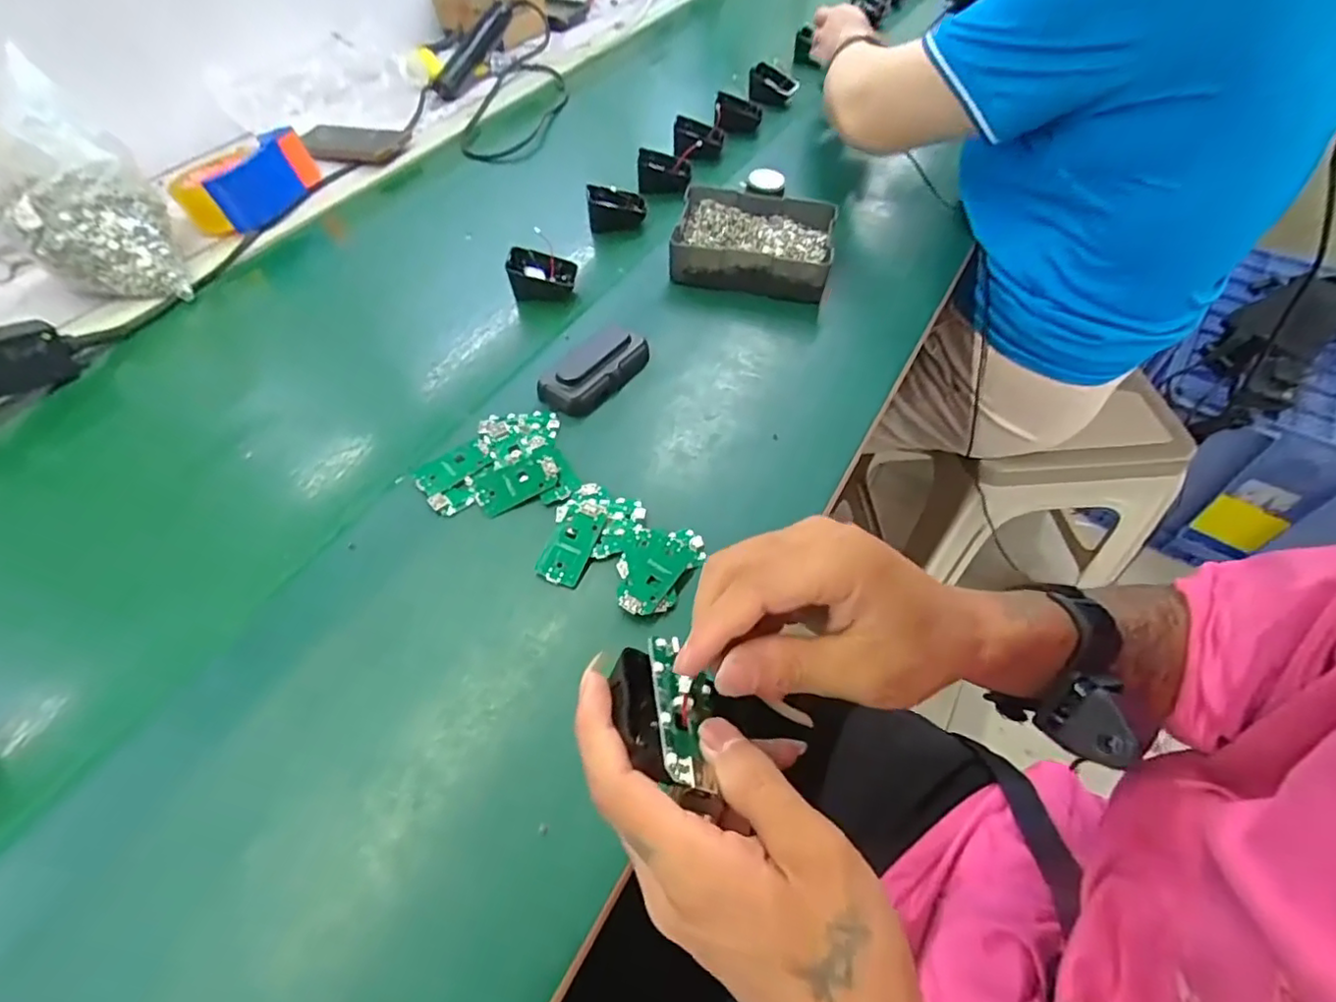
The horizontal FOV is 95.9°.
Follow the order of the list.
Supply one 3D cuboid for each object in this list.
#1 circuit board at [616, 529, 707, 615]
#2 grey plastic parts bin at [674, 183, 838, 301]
[{"bbox_3d":[-0.009,0.045,0.426,0.048,0.008,0.075,26,59,20],"label":"circuit board"},{"bbox_3d":[0.090,-0.271,0.631,0.158,0.043,0.124,9,55,9],"label":"grey plastic parts bin"}]

